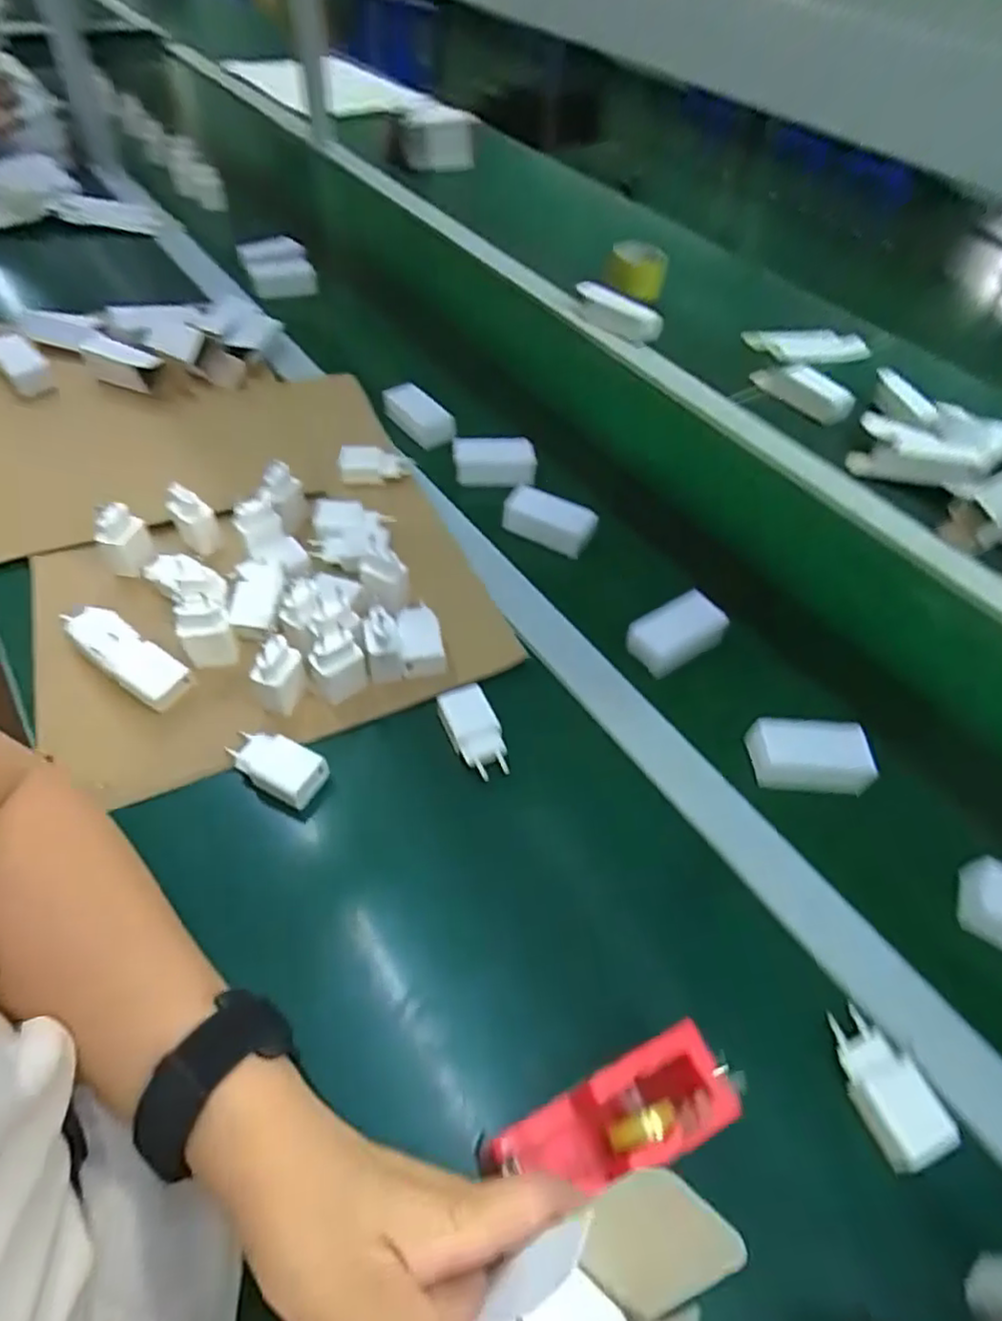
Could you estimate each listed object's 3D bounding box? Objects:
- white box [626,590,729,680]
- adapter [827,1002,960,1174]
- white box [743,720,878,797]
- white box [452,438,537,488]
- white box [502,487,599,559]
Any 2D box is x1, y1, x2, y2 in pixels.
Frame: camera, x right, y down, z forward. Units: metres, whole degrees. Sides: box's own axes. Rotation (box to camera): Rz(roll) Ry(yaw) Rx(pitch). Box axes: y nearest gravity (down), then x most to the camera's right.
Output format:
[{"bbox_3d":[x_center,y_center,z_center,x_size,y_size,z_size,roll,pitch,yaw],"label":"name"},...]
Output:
[{"bbox_3d":[0.167,-0.028,0.659,0.092,0.041,0.058,-24,58,-21],"label":"white box"},{"bbox_3d":[0.240,0.262,0.421,0.042,0.021,0.081,-14,55,-14],"label":"adapter"},{"bbox_3d":[0.262,0.082,0.582,0.096,0.040,0.050,4,52,-1],"label":"white box"},{"bbox_3d":[-0.008,-0.235,0.798,0.096,0.034,0.049,3,52,-2],"label":"white box"},{"bbox_3d":[0.051,-0.153,0.735,0.096,0.032,0.047,23,54,13],"label":"white box"}]

